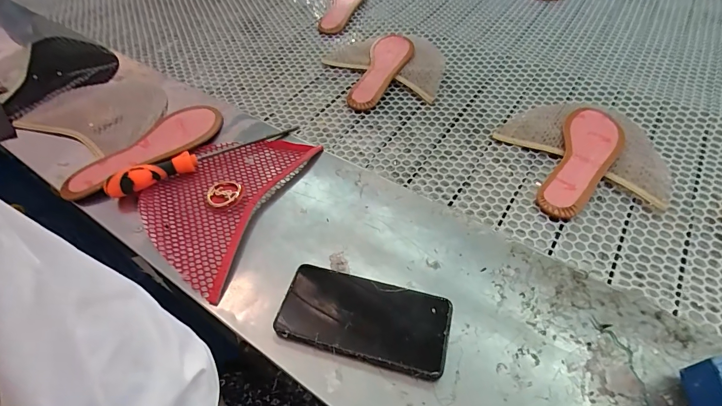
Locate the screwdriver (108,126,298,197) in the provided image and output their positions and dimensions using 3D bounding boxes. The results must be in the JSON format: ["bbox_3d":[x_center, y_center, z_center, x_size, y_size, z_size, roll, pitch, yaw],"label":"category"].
[{"bbox_3d":[-0.209,-0.064,0.505,0.252,0.033,0.027,-21,58,-16],"label":"screwdriver"}]

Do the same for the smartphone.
[{"bbox_3d":[0.003,0.111,0.367,0.163,0.011,0.078,14,56,8],"label":"smartphone"}]

